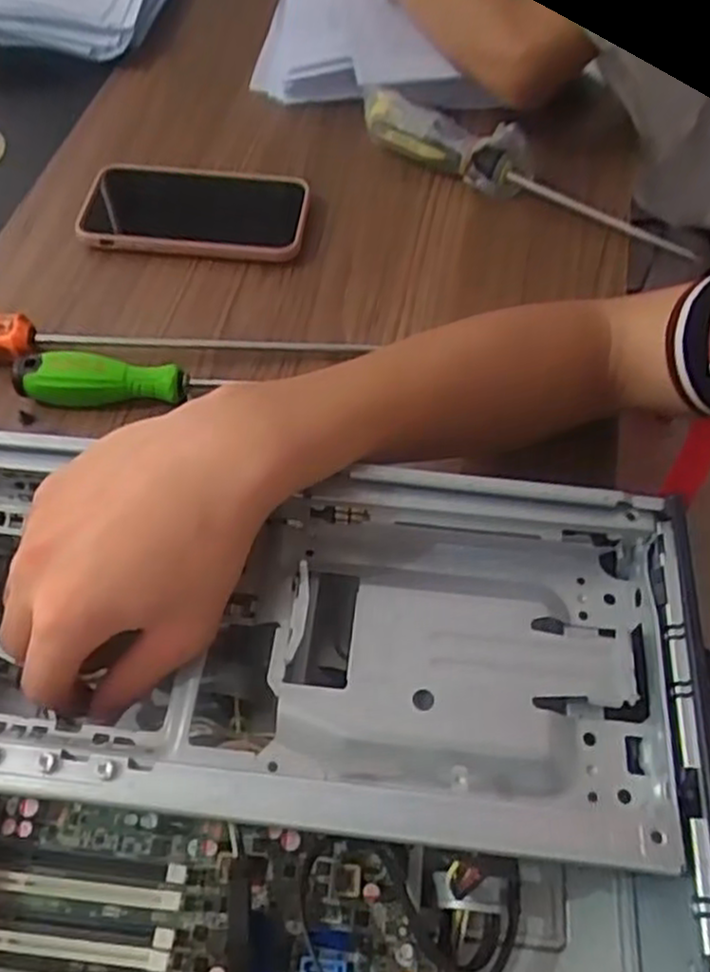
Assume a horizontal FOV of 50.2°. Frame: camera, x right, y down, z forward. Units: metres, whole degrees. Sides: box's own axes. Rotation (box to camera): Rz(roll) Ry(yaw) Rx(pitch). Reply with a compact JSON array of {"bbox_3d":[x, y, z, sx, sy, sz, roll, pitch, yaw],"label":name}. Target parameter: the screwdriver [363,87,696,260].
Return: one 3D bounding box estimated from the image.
[{"bbox_3d":[0.117,-0.226,0.541,0.250,0.039,0.037,27,63,16],"label":"screwdriver"}]

